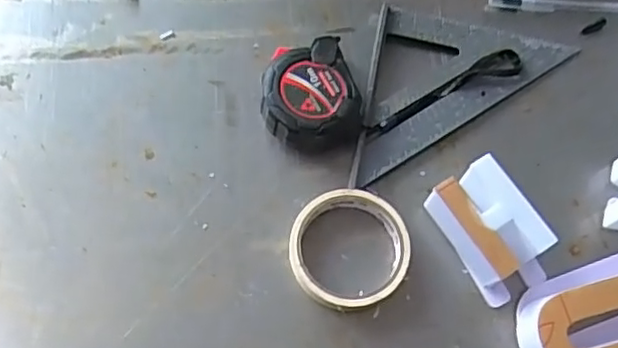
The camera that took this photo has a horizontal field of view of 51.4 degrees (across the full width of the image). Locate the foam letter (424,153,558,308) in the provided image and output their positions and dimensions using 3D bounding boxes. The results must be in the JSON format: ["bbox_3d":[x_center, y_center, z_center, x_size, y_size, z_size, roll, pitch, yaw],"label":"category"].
[{"bbox_3d":[0.142,0.043,0.492,0.057,0.048,0.098,-29,74,-13],"label":"foam letter"}]

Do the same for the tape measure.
[{"bbox_3d":[0.001,-0.064,0.531,0.078,0.041,0.093,-8,70,-6],"label":"tape measure"}]

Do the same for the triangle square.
[{"bbox_3d":[0.106,-0.096,0.559,0.227,0.015,0.123,-29,74,-13],"label":"triangle square"}]

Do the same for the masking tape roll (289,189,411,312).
[{"bbox_3d":[0.030,0.058,0.495,0.089,0.025,0.088,1,70,-3],"label":"masking tape roll"}]

